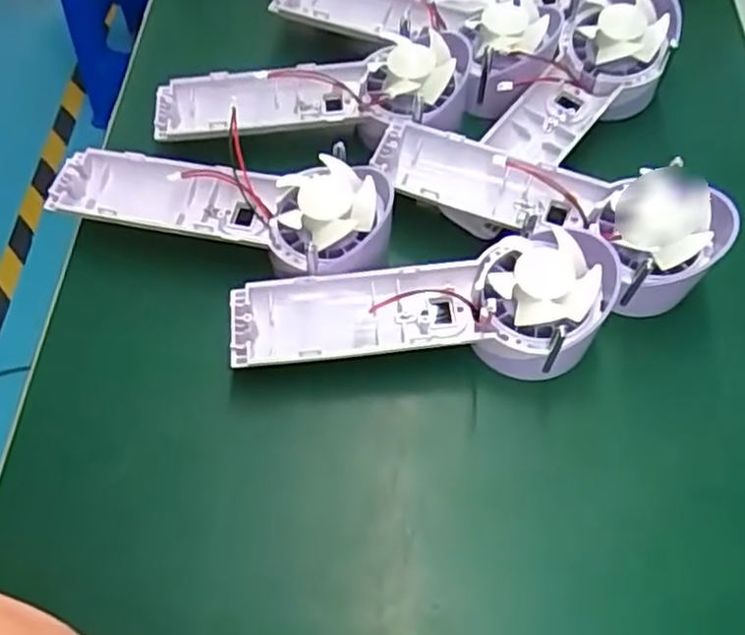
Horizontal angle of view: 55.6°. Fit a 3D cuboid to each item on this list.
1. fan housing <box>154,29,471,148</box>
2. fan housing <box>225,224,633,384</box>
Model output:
[{"bbox_3d":[-0.033,-0.128,0.390,0.175,0.032,0.060,-5,60,-3],"label":"fan housing"},{"bbox_3d":[0.023,-0.004,0.336,0.176,0.048,0.060,1,60,0],"label":"fan housing"}]

